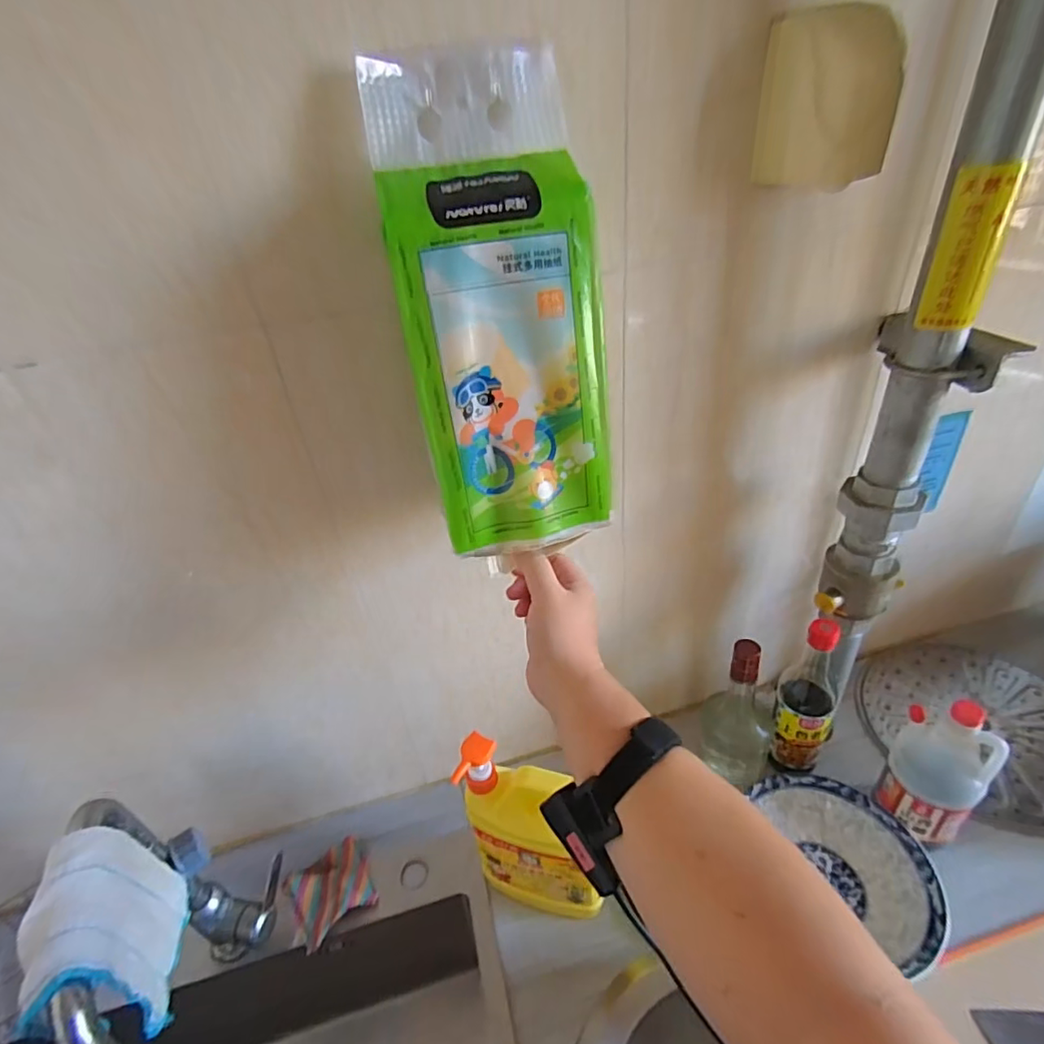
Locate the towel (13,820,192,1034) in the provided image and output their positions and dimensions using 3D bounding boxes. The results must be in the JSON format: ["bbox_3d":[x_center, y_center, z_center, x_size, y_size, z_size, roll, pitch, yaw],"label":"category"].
[{"bbox_3d":[-0.311,0.309,0.412,0.057,0.120,0.122,-17,36,-13],"label":"towel"}]

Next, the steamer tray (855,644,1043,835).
[{"bbox_3d":[0.646,0.286,0.768,0.292,0.020,0.270,3,37,15],"label":"steamer tray"}]

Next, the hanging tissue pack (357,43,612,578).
[{"bbox_3d":[-0.012,-0.141,0.394,0.139,0.351,0.052,-10,15,-3],"label":"hanging tissue pack"}]

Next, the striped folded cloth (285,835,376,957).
[{"bbox_3d":[-0.235,0.454,0.676,0.104,0.026,0.086,-27,39,-25],"label":"striped folded cloth"}]

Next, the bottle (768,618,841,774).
[{"bbox_3d":[0.354,0.222,0.682,0.063,0.218,0.064,15,41,29],"label":"bottle"}]

